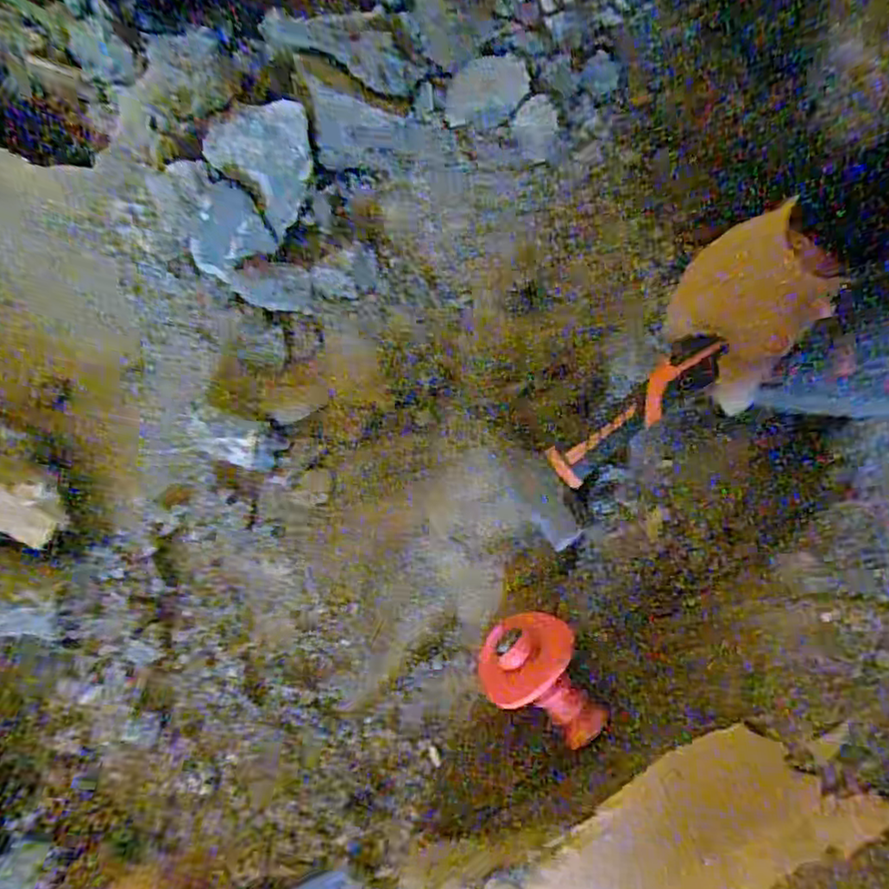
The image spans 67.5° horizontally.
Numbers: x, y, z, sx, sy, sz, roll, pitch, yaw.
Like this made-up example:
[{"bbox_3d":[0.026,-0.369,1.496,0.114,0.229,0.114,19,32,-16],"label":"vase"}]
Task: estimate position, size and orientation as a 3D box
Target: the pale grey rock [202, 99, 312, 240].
[{"bbox_3d":[-0.149,-0.249,0.582,0.085,0.055,0.097,-43,78,-8],"label":"pale grey rock"}]

